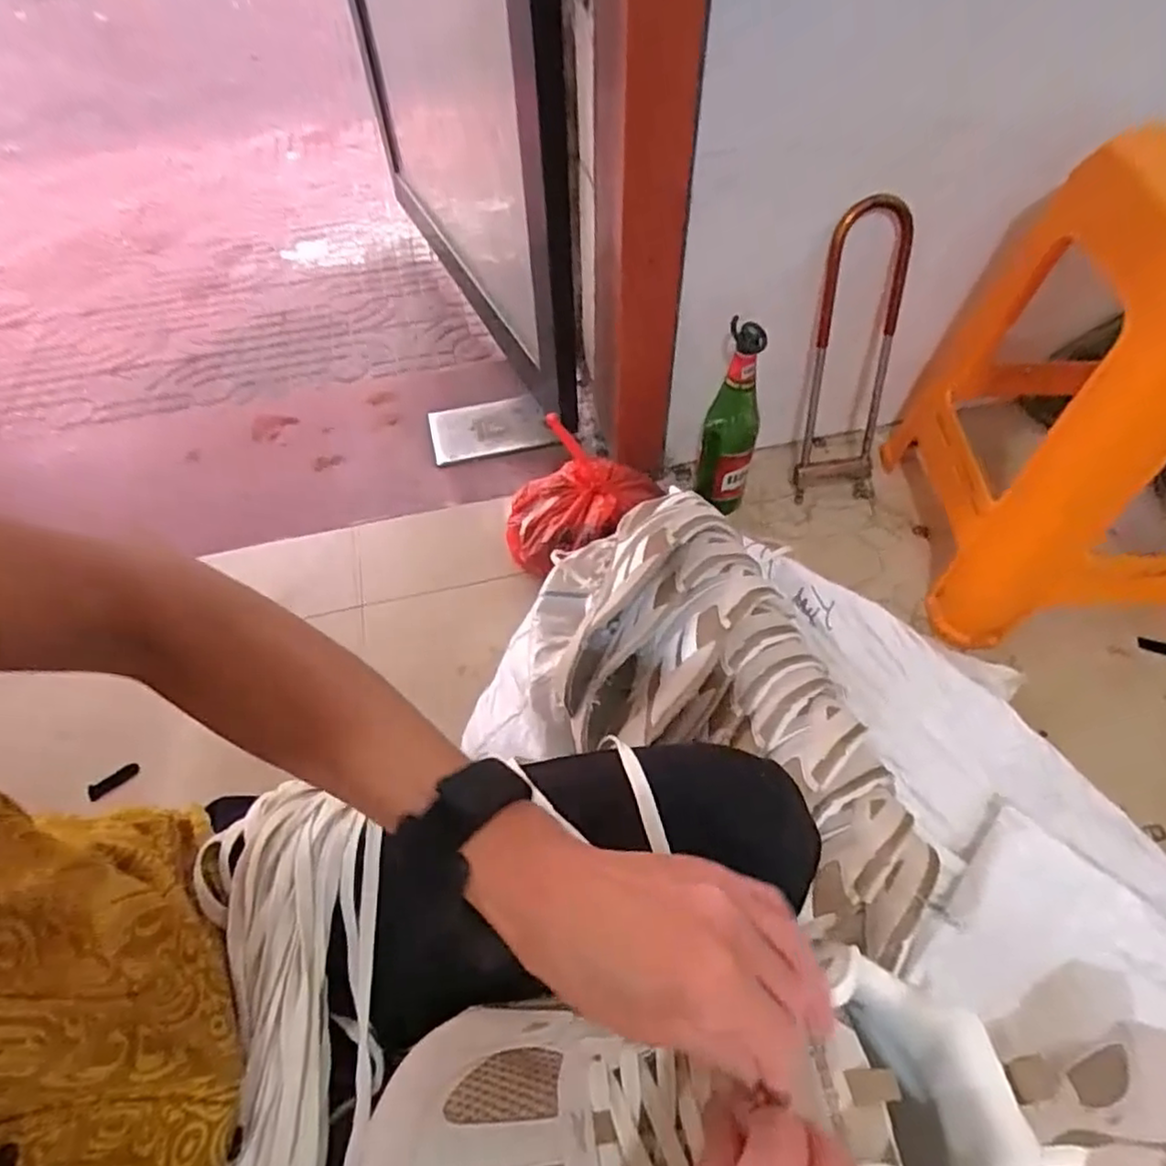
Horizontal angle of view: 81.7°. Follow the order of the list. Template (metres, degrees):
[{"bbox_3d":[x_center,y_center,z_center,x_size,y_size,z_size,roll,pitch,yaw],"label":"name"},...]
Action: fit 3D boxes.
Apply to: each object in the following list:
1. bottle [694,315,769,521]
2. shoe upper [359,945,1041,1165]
[{"bbox_3d":[0.196,-0.208,0.889,0.069,0.283,0.074,12,56,10],"label":"bottle"},{"bbox_3d":[0.047,0.238,0.287,0.272,0.065,0.124,-2,55,-6],"label":"shoe upper"}]

